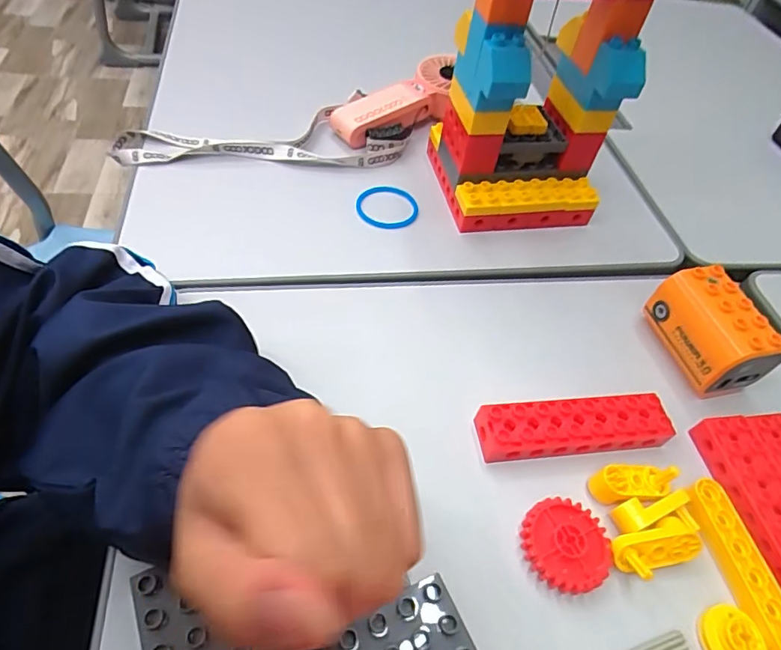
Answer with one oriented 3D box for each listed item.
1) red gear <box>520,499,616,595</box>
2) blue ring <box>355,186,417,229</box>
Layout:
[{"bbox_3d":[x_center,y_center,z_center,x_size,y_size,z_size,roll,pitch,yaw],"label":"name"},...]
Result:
[{"bbox_3d":[0.099,0.125,0.286,0.047,0.012,0.048,4,52,-5],"label":"red gear"},{"bbox_3d":[0.000,-0.108,0.459,0.052,0.011,0.059,38,56,20],"label":"blue ring"}]

